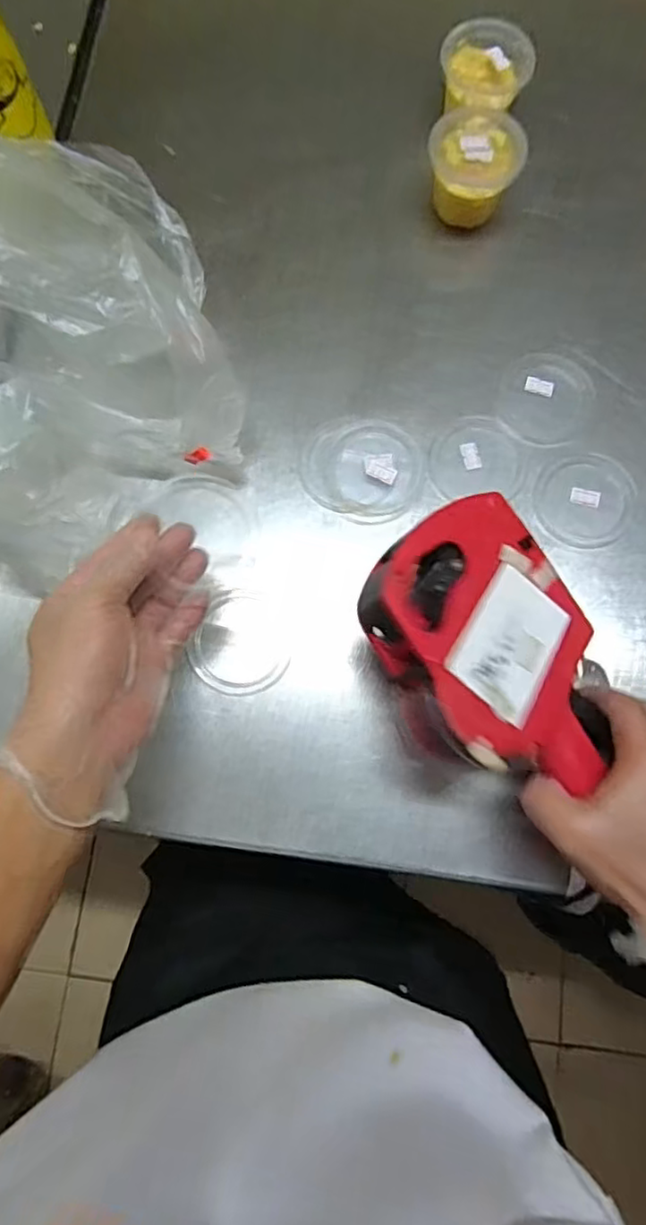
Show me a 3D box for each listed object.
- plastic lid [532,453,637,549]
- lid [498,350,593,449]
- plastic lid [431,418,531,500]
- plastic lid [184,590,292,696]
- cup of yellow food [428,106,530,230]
[{"bbox_3d":[0.190,-0.082,0.472,0.072,0.004,0.068,0,78,0],"label":"plastic lid"},{"bbox_3d":[0.169,-0.162,0.493,0.068,0.007,0.082,20,79,4],"label":"lid"},{"bbox_3d":[0.115,-0.116,0.482,0.068,0.004,0.064,0,78,0],"label":"plastic lid"},{"bbox_3d":[-0.055,0.022,0.454,0.065,0.006,0.070,0,78,0],"label":"plastic lid"},{"bbox_3d":[0.119,-0.348,0.522,0.071,0.056,0.068,0,78,0],"label":"cup of yellow food"}]

